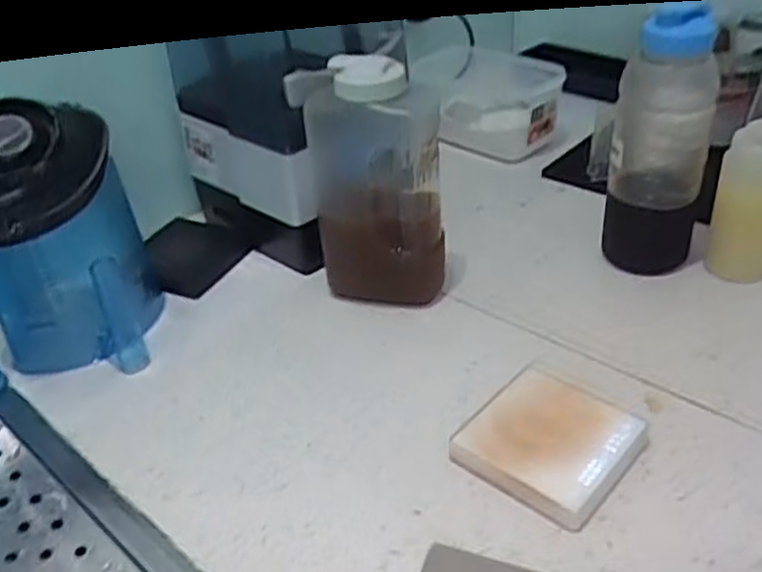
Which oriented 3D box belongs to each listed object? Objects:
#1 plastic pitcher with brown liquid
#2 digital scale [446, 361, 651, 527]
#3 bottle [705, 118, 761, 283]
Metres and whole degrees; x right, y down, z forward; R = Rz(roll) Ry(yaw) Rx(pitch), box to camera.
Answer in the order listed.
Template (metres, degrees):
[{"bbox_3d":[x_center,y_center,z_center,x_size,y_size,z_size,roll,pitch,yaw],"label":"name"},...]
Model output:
[{"bbox_3d":[-0.009,-0.118,0.795,0.143,0.248,0.157,-4,36,-1],"label":"plastic pitcher with brown liquid"},{"bbox_3d":[0.145,0.128,0.627,0.126,0.028,0.127,25,44,33],"label":"digital scale"},{"bbox_3d":[0.397,-0.086,0.789,0.074,0.167,0.068,15,39,23],"label":"bottle"}]

